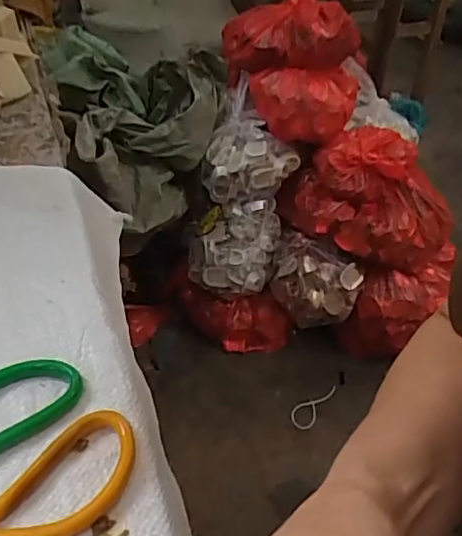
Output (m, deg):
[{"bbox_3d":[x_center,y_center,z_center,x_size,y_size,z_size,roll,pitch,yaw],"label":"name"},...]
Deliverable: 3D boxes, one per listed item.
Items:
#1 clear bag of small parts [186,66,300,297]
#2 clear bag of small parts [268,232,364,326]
[{"bbox_3d":[0.030,-0.167,1.216,0.193,0.437,0.118,7,1,3],"label":"clear bag of small parts"},{"bbox_3d":[0.171,0.035,1.239,0.187,0.141,0.125,22,45,17],"label":"clear bag of small parts"}]

